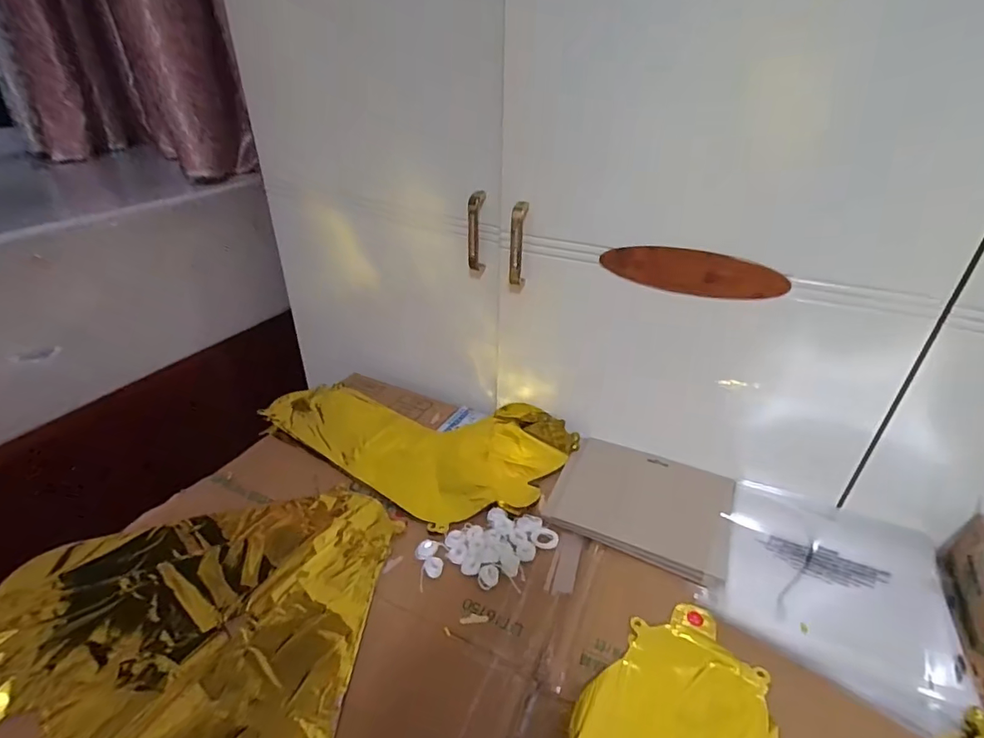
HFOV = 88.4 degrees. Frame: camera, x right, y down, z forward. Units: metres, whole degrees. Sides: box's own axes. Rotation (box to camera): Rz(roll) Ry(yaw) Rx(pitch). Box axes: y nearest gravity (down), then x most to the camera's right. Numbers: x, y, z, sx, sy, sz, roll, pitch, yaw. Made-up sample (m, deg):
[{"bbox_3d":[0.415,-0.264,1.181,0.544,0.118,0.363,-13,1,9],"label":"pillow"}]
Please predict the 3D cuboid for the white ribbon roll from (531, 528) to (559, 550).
[{"bbox_3d":[0.058,0.189,0.562,0.030,0.006,0.025,9,32,10],"label":"white ribbon roll"}]

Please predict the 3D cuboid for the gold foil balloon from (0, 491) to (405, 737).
[{"bbox_3d":[-0.304,0.261,0.447,0.363,0.028,0.390,5,32,4],"label":"gold foil balloon"}]

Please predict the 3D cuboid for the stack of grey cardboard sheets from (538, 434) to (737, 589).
[{"bbox_3d":[0.184,0.157,0.617,0.199,0.013,0.173,16,34,21],"label":"stack of grey cardboard sheets"}]

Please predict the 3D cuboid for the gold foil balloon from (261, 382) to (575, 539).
[{"bbox_3d":[-0.102,0.081,0.724,0.403,0.028,0.249,23,37,30],"label":"gold foil balloon"}]

